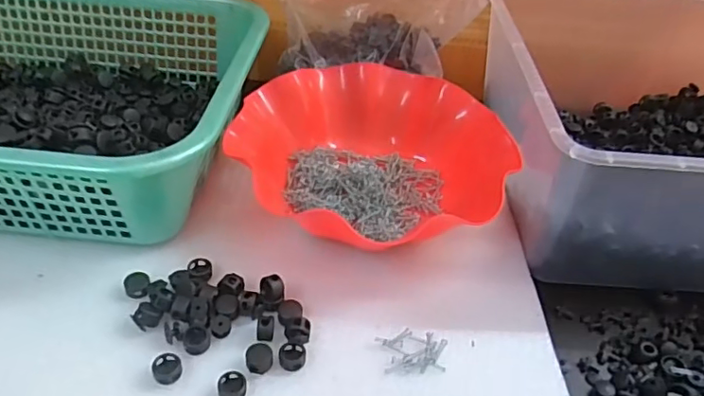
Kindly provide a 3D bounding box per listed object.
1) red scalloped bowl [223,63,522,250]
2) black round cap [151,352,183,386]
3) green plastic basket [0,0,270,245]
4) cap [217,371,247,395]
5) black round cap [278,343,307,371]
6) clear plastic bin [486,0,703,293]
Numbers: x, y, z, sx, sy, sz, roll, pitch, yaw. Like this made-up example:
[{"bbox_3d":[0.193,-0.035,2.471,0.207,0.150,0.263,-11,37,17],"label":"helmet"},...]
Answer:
[{"bbox_3d":[0.017,-0.036,0.481,0.204,0.060,0.208,4,42,-3],"label":"red scalloped bowl"},{"bbox_3d":[-0.115,0.105,0.350,0.017,0.008,0.018,4,42,-3],"label":"black round cap"},{"bbox_3d":[-0.278,-0.099,0.485,0.382,0.104,0.294,5,42,-2],"label":"green plastic basket"},{"bbox_3d":[-0.073,0.116,0.344,0.017,0.008,0.019,-2,42,-10],"label":"cap"},{"bbox_3d":[-0.038,0.102,0.364,0.016,0.006,0.018,7,44,0],"label":"black round cap"},{"bbox_3d":[0.269,-0.066,0.493,0.288,0.138,0.297,6,42,0],"label":"clear plastic bin"}]

